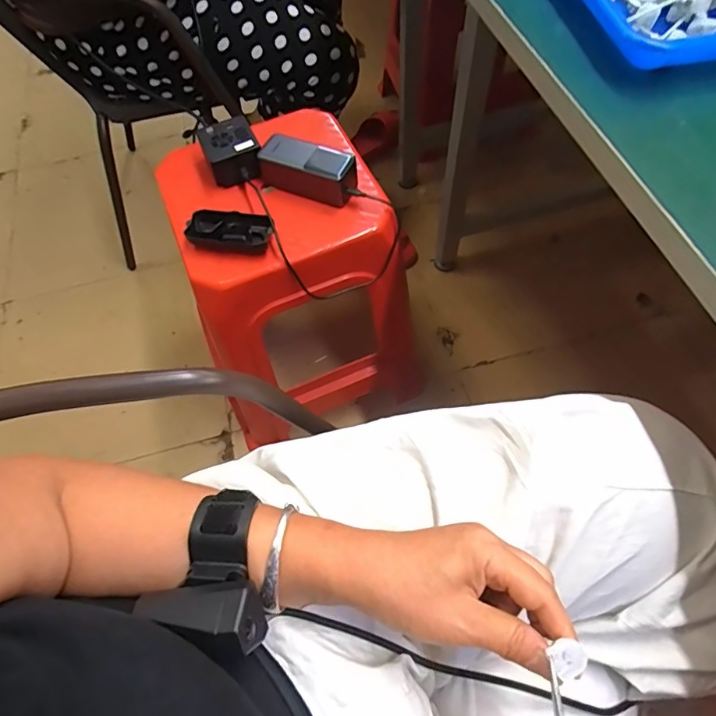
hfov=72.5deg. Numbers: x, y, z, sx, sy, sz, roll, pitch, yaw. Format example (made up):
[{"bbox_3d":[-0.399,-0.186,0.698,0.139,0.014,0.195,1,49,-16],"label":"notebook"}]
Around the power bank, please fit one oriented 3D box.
[{"bbox_3d":[-0.068,-0.261,0.679,0.137,0.057,0.064,16,64,12],"label":"power bank"}]

